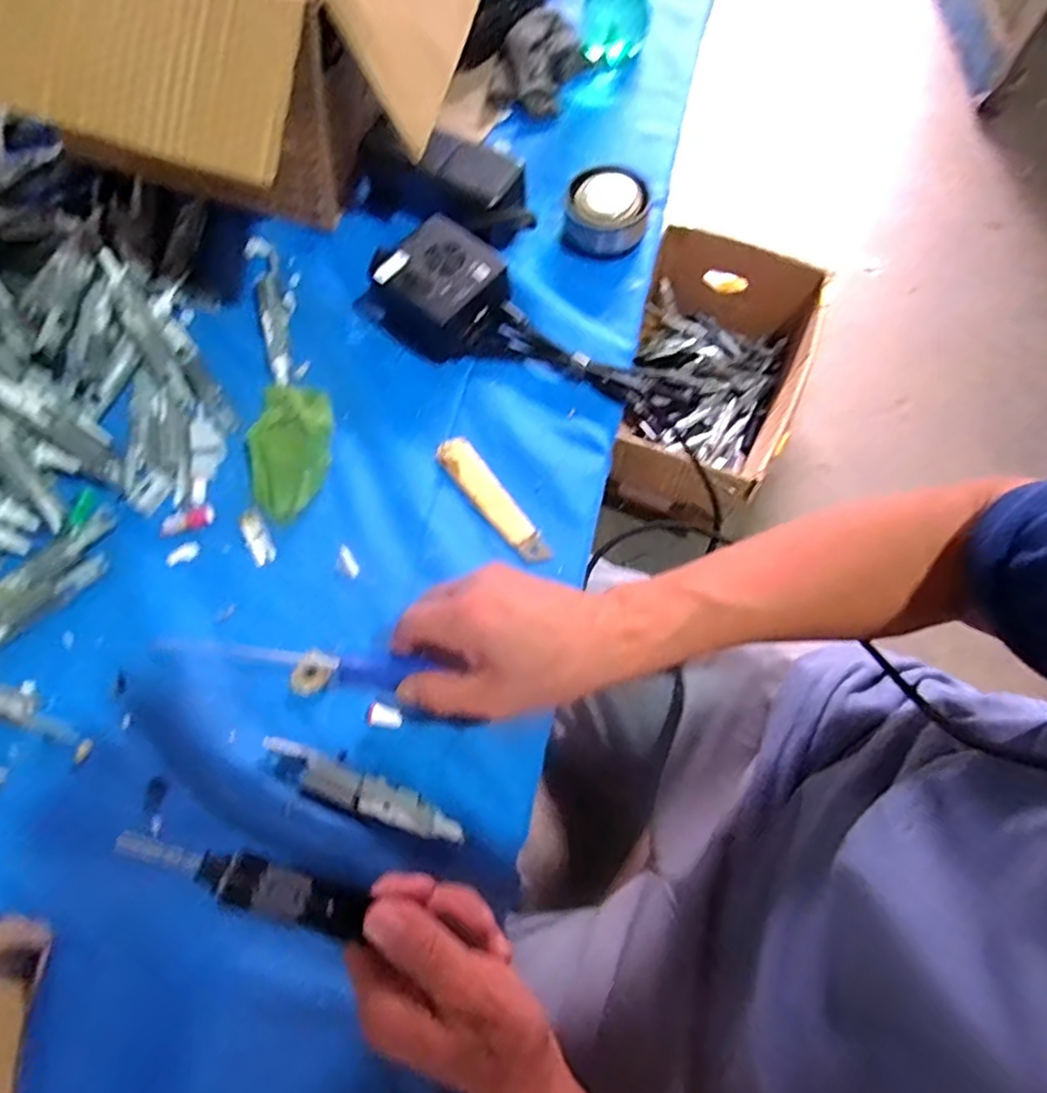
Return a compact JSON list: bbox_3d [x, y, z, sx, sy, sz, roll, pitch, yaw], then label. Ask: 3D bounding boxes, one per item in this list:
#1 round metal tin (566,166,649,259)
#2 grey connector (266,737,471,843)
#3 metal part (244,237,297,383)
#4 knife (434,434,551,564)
[{"bbox_3d":[0.068,-0.270,0.521,0.066,0.033,0.061,9,70,4],"label":"round metal tin"},{"bbox_3d":[-0.093,0.142,0.374,0.123,0.014,0.021,20,71,10],"label":"grey connector"},{"bbox_3d":[-0.195,-0.192,0.503,0.027,0.010,0.146,-19,69,-5],"label":"metal part"},{"bbox_3d":[-0.022,-0.033,0.448,0.024,0.004,0.110,-35,71,-10],"label":"knife"}]

